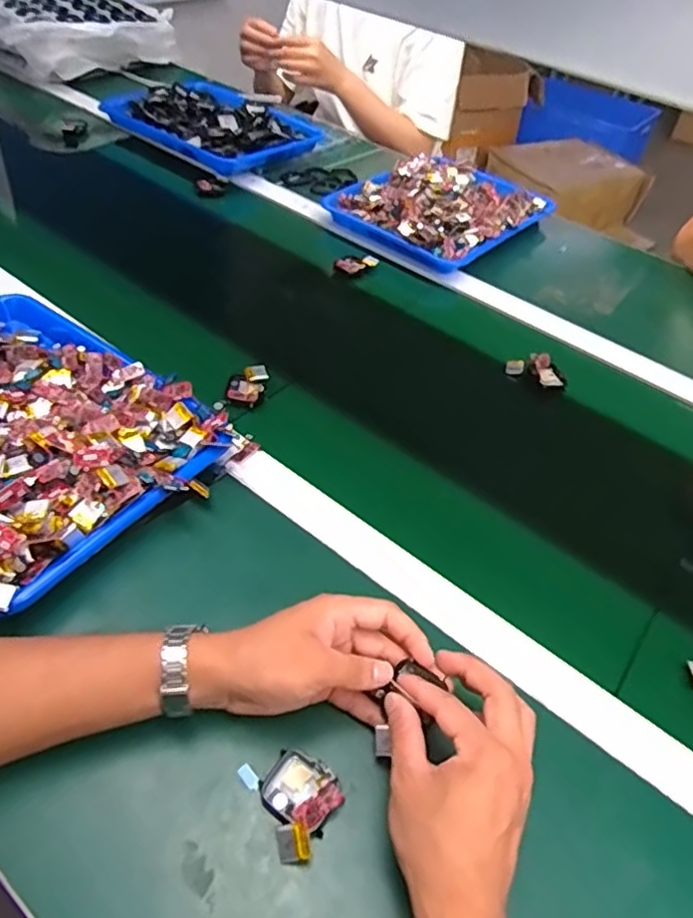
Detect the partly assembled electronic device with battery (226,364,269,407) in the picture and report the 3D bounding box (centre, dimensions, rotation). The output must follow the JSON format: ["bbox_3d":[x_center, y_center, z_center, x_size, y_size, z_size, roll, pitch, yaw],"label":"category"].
[{"bbox_3d":[-0.101,-0.078,0.647,0.033,0.017,0.056,11,47,3],"label":"partly assembled electronic device with battery"}]

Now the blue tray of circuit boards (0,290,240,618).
[{"bbox_3d":[-0.295,-0.033,0.550,0.331,0.065,0.253,32,51,21],"label":"blue tray of circuit boards"}]

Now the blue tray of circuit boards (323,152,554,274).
[{"bbox_3d":[0.152,-0.385,0.947,0.235,0.042,0.300,36,53,24],"label":"blue tray of circuit boards"}]

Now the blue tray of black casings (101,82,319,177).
[{"bbox_3d":[-0.218,-0.575,1.071,0.314,0.044,0.258,37,53,25],"label":"blue tray of black casings"}]

